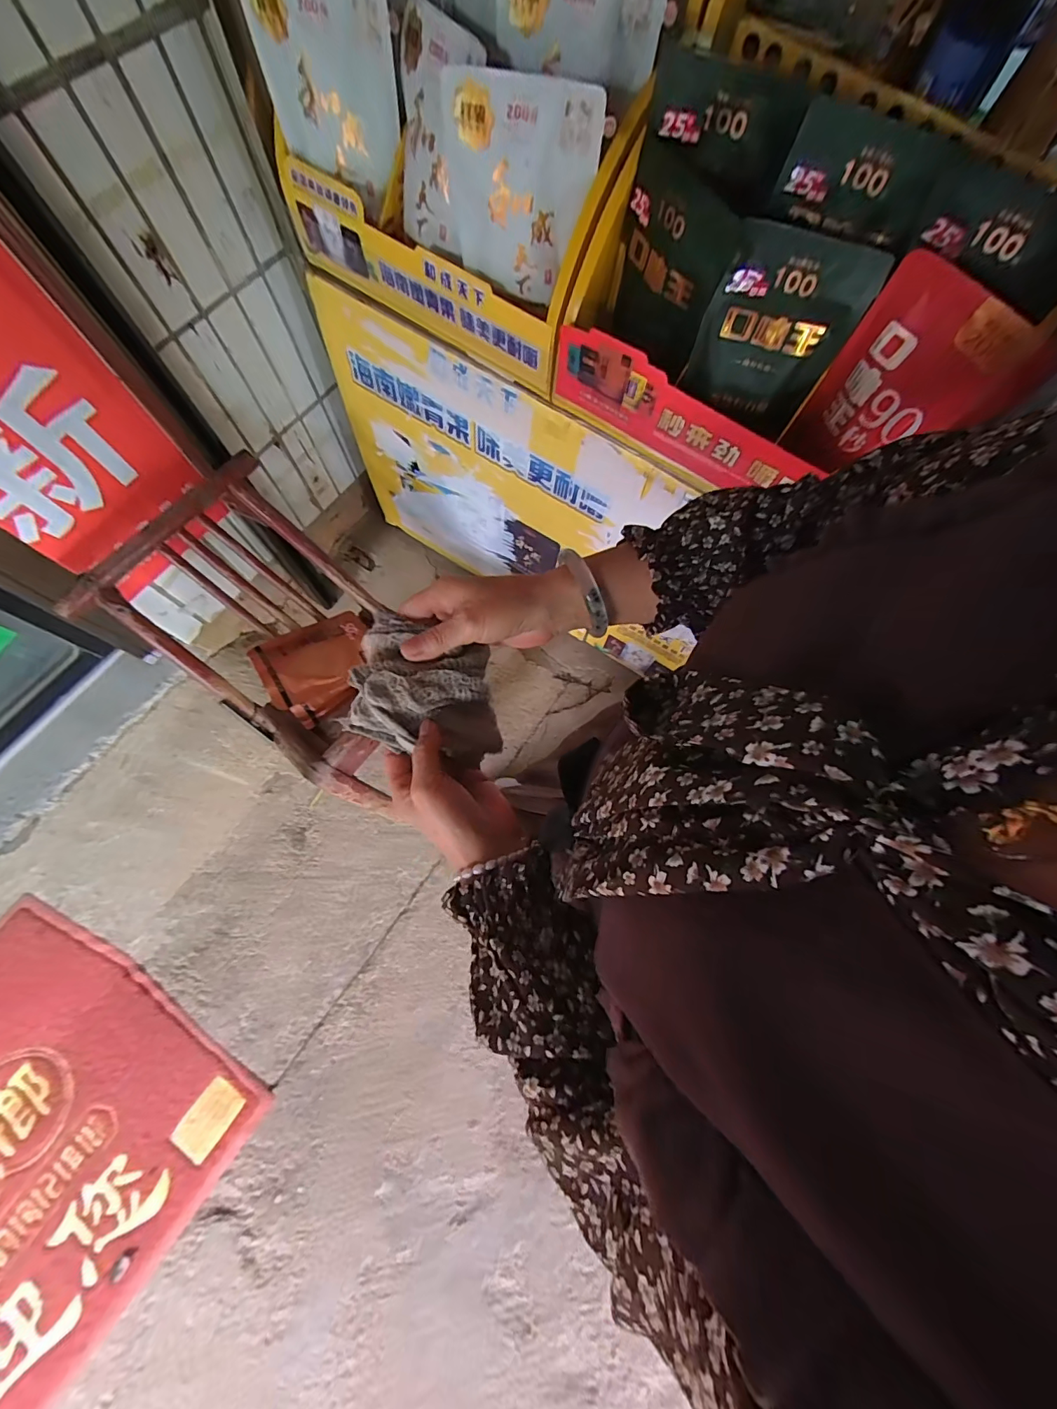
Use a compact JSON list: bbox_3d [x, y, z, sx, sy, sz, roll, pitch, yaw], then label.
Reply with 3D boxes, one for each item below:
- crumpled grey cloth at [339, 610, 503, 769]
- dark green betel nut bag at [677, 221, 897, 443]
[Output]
[{"bbox_3d":[-0.073,-0.009,0.348,0.106,0.048,0.094,9,73,2],"label":"crumpled grey cloth"},{"bbox_3d":[0.262,-0.398,0.509,0.143,0.172,0.034,28,74,8],"label":"dark green betel nut bag"}]

